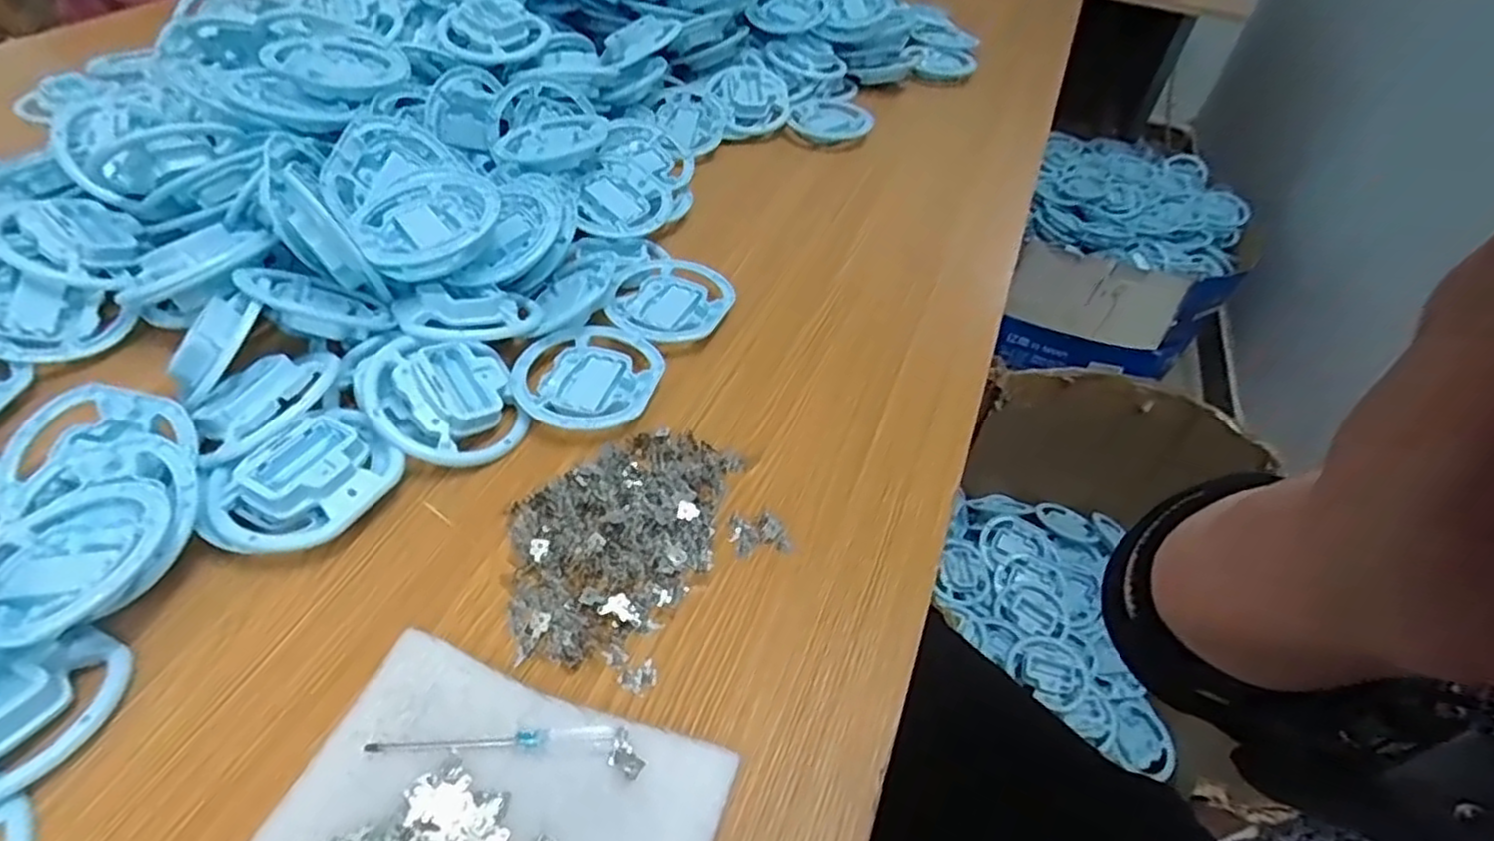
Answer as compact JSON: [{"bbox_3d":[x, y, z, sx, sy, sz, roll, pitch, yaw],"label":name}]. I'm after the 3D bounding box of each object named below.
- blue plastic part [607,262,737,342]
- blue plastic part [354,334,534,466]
[{"bbox_3d":[-0.064,-0.097,0.587,0.093,0.011,0.100,3,46,-3],"label":"blue plastic part"},{"bbox_3d":[-0.199,-0.015,0.473,0.091,0.031,0.095,-16,60,-30],"label":"blue plastic part"}]

